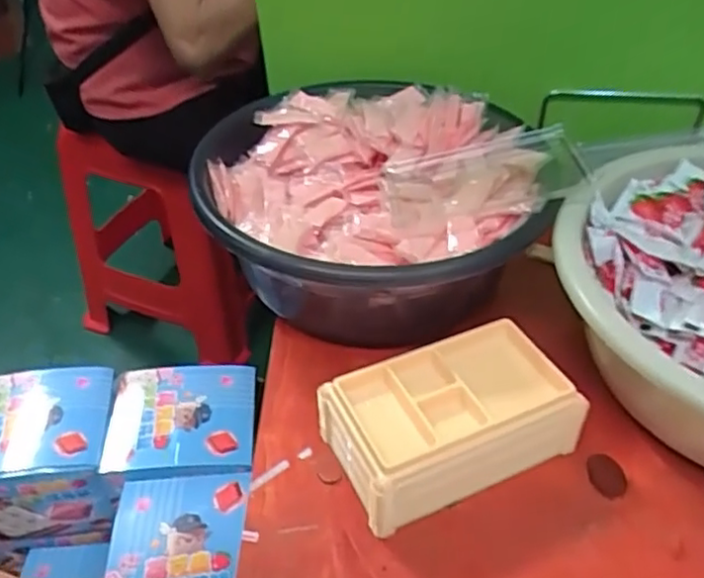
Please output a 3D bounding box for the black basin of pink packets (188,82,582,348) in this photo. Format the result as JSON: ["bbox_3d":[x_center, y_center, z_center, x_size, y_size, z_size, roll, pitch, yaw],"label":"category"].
[{"bbox_3d":[0.023,-0.062,0.502,0.244,0.098,0.236,-1,41,1],"label":"black basin of pink packets"}]

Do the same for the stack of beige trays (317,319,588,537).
[{"bbox_3d":[0.058,0.078,0.398,0.135,0.051,0.077,-19,44,-18],"label":"stack of beige trays"}]

